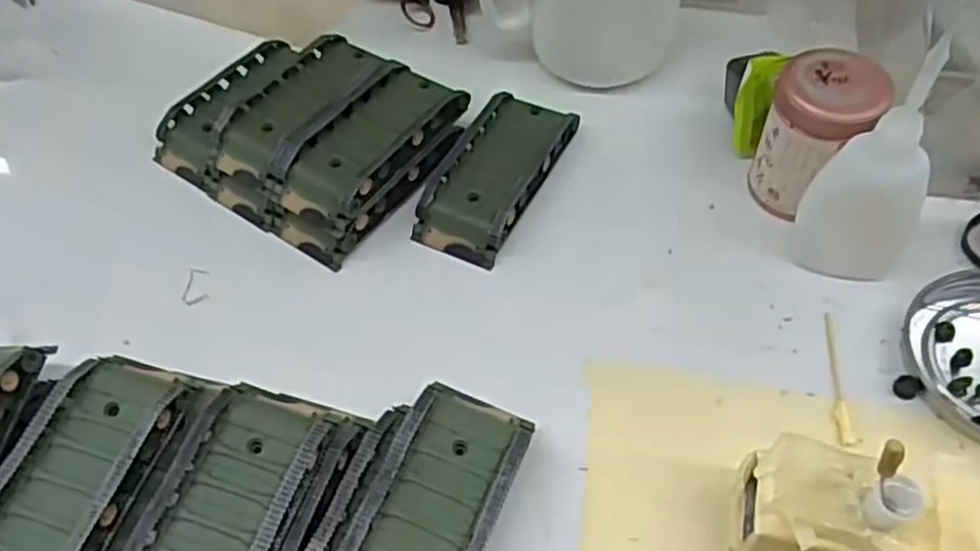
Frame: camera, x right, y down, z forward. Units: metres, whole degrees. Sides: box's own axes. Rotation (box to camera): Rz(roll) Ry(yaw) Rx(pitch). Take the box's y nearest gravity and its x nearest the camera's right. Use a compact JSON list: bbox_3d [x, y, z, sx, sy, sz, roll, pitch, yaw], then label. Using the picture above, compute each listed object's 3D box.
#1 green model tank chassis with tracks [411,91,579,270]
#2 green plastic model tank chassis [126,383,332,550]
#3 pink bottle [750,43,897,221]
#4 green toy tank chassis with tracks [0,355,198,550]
[{"bbox_3d":[0.003,-0.051,0.378,0.044,0.020,0.096,22,58,18],"label":"green model tank chassis with tracks"},{"bbox_3d":[-0.091,0.084,0.273,0.044,0.024,0.094,13,56,12],"label":"green plastic model tank chassis"},{"bbox_3d":[0.143,-0.061,0.345,0.042,0.065,0.042,-2,54,2],"label":"pink bottle"},{"bbox_3d":[-0.150,0.073,0.287,0.046,0.020,0.095,14,56,13],"label":"green toy tank chassis with tracks"}]

